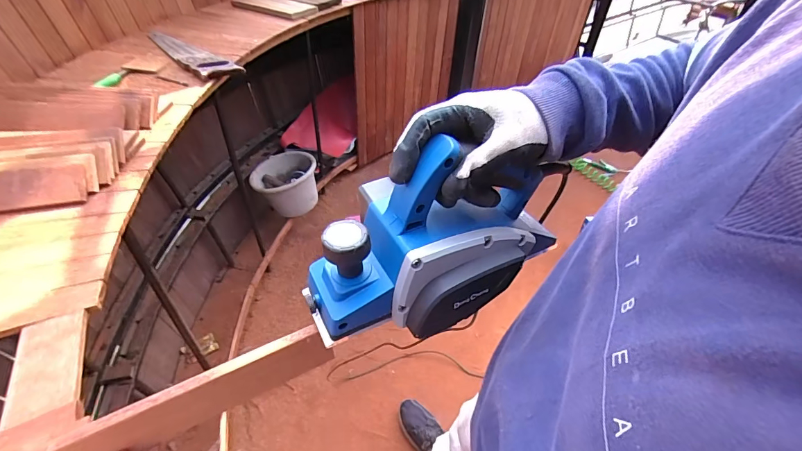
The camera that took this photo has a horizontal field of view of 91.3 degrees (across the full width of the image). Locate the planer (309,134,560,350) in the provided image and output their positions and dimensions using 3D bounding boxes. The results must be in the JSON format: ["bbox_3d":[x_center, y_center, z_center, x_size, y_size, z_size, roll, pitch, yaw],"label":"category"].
[{"bbox_3d":[0.041,-0.003,0.366,0.254,0.144,0.131,-13,45,-17],"label":"planer"}]

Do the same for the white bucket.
[{"bbox_3d":[-0.499,-0.174,1.699,0.263,0.206,0.263,2,43,-2],"label":"white bucket"}]

